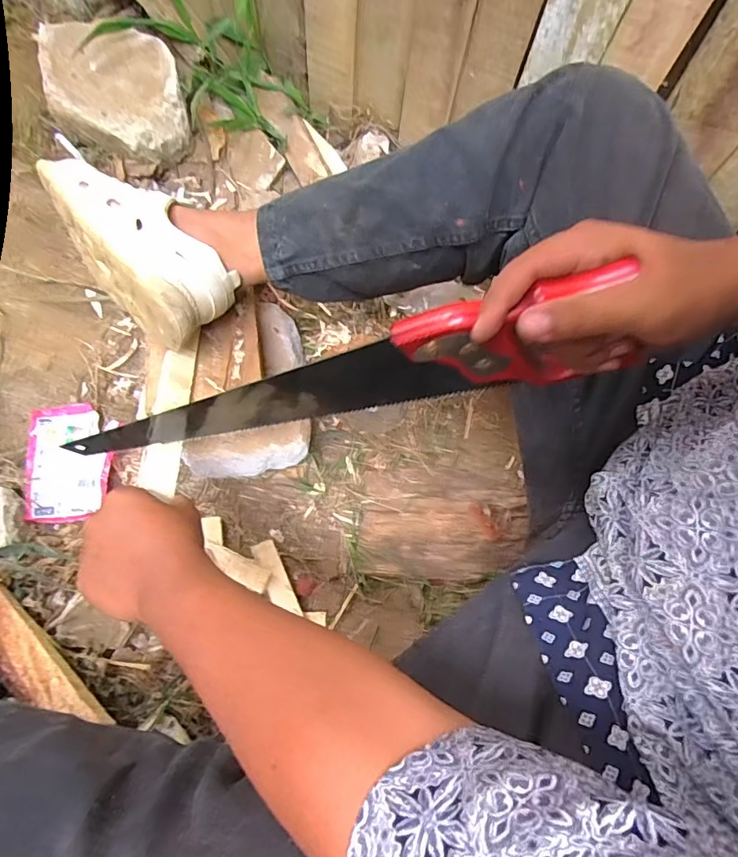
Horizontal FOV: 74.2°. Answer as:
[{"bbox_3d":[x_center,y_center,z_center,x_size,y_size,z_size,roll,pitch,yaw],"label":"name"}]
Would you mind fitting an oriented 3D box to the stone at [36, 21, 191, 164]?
[{"bbox_3d":[-0.392,-0.519,0.757,0.200,0.080,0.207,-9,68,-6],"label":"stone"}]

